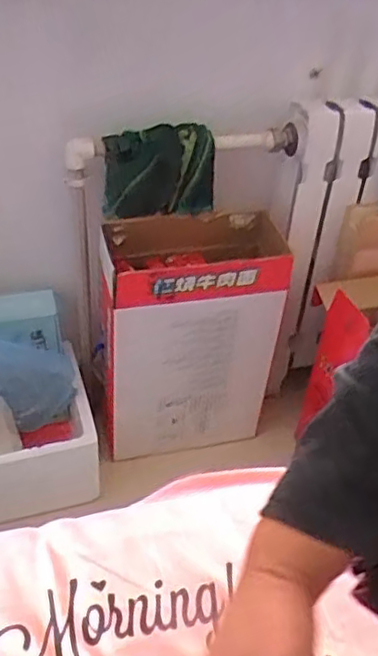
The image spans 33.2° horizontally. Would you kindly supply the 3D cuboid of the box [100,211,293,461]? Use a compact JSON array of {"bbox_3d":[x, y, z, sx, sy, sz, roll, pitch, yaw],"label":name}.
[{"bbox_3d":[0.002,0.031,1.259,0.348,0.486,0.175,-9,41,-17],"label":"box"}]

